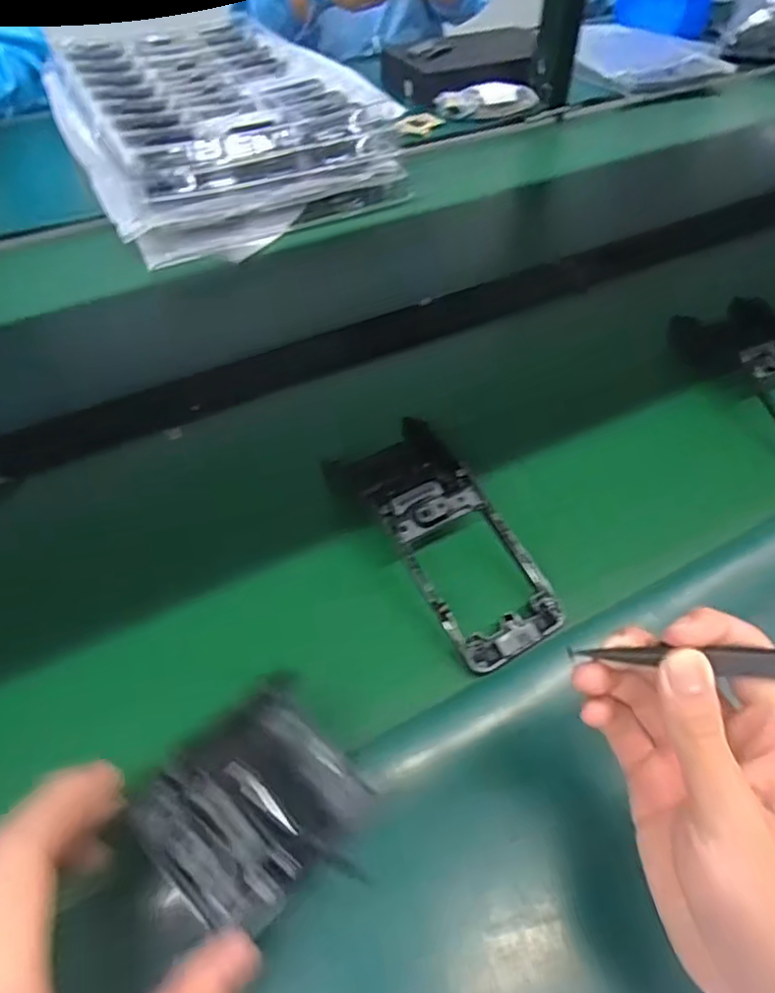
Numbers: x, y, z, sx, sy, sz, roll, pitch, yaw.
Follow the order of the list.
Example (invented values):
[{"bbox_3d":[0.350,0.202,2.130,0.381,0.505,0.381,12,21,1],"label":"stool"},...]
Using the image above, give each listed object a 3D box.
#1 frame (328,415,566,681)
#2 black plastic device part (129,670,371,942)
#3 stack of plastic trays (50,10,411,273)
[{"bbox_3d":[0.037,0.019,0.431,0.081,0.039,0.177,-25,55,-20],"label":"frame"},{"bbox_3d":[-0.054,0.135,0.299,0.084,0.023,0.096,43,32,15],"label":"black plastic device part"},{"bbox_3d":[-0.216,-0.468,0.816,0.325,0.084,0.500,-22,54,-18],"label":"stack of plastic trays"}]

